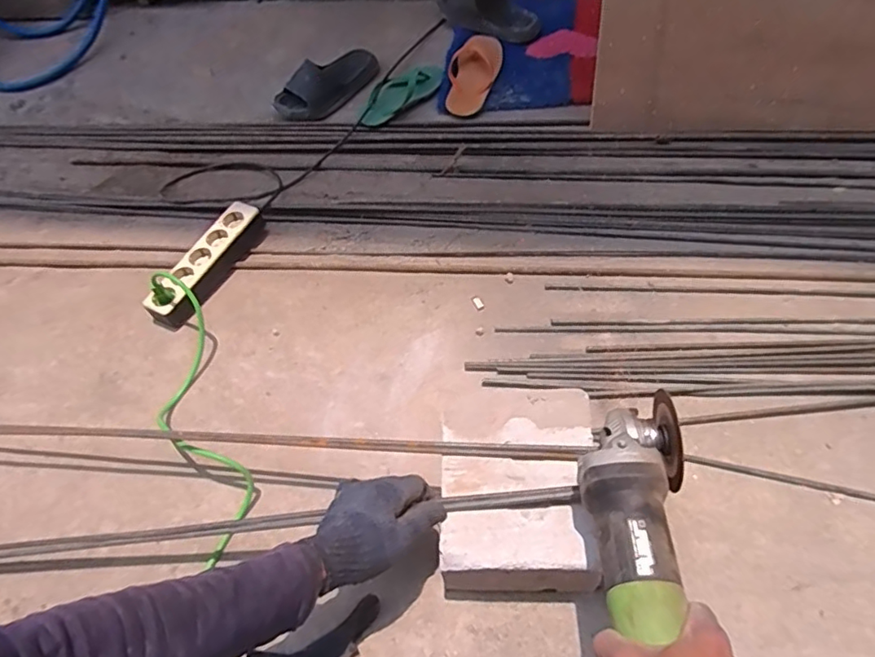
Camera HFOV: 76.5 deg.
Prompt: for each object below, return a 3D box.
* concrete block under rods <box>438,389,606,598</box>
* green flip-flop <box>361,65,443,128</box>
[{"bbox_3d":[0.088,0.181,0.614,0.163,0.106,0.194,-3,53,2],"label":"concrete block under rods"},{"bbox_3d":[-0.086,-0.507,1.198,0.222,0.032,0.104,-35,56,-20],"label":"green flip-flop"}]

